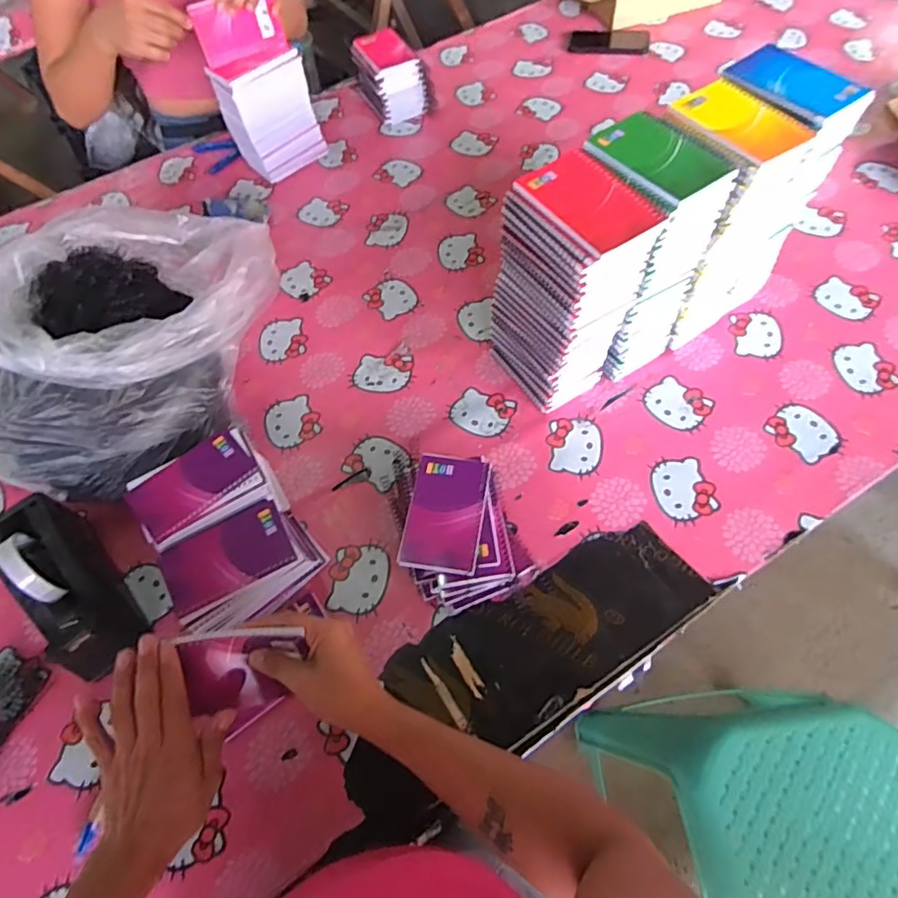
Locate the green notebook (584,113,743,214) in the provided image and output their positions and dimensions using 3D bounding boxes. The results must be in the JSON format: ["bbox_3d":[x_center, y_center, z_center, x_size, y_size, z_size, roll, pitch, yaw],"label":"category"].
[{"bbox_3d":[0.209,-0.296,0.566,0.101,0.006,0.130,-32,63,-13],"label":"green notebook"}]

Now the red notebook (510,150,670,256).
[{"bbox_3d":[0.132,-0.240,0.540,0.087,0.008,0.128,-33,63,-14],"label":"red notebook"}]

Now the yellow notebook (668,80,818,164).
[{"bbox_3d":[0.301,-0.341,0.583,0.086,0.007,0.130,-32,63,-14],"label":"yellow notebook"}]

